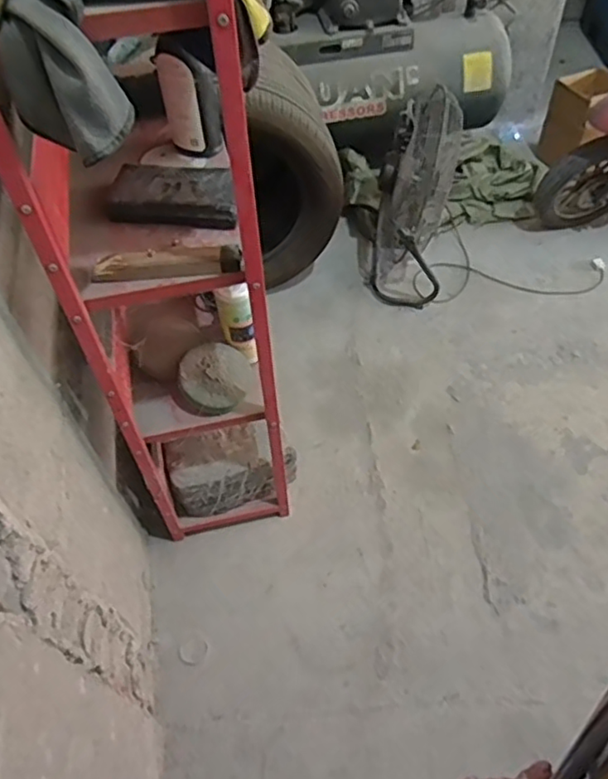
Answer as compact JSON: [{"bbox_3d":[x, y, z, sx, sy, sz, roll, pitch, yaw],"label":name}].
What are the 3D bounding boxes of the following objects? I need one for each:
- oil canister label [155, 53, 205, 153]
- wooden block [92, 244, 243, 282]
[{"bbox_3d":[-0.220,-0.504,1.088,0.072,0.167,0.013,19,57,15],"label":"oil canister label"},{"bbox_3d":[-0.214,-0.197,0.959,0.229,0.028,0.044,-3,53,1],"label":"wooden block"}]

